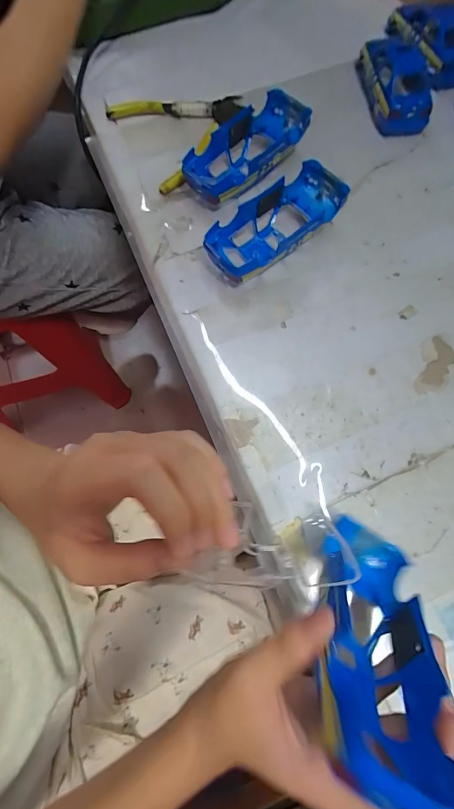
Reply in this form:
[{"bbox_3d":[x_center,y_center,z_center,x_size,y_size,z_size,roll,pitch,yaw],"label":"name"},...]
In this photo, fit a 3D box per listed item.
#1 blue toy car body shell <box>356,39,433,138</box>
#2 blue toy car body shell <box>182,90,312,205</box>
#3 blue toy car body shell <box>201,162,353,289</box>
[{"bbox_3d":[0.184,-0.346,0.391,0.057,0.037,0.120,-2,70,-1],"label":"blue toy car body shell"},{"bbox_3d":[0.024,-0.243,0.349,0.055,0.035,0.129,42,75,14],"label":"blue toy car body shell"},{"bbox_3d":[0.045,-0.156,0.323,0.135,0.036,0.057,-38,74,-13],"label":"blue toy car body shell"}]

